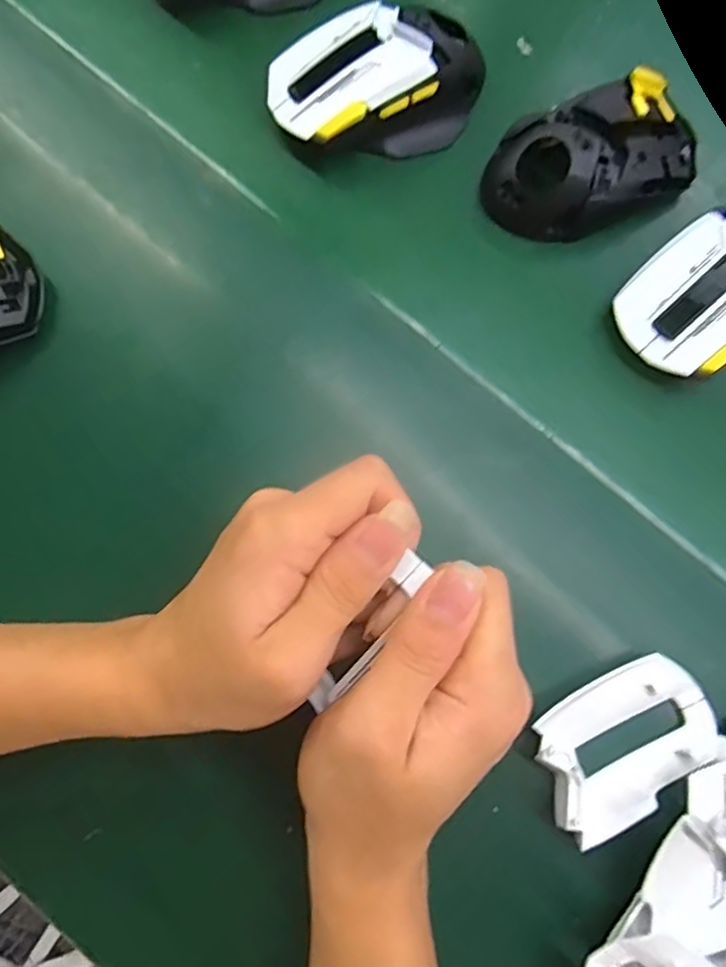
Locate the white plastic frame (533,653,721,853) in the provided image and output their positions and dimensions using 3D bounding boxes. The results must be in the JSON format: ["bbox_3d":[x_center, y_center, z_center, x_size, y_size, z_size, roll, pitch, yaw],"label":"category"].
[{"bbox_3d":[0.114,0.112,0.280,0.081,0.010,0.059,-28,82,-8],"label":"white plastic frame"}]

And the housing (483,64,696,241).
[{"bbox_3d":[0.121,-0.167,0.347,0.113,0.053,0.060,-23,82,-7],"label":"housing"}]

